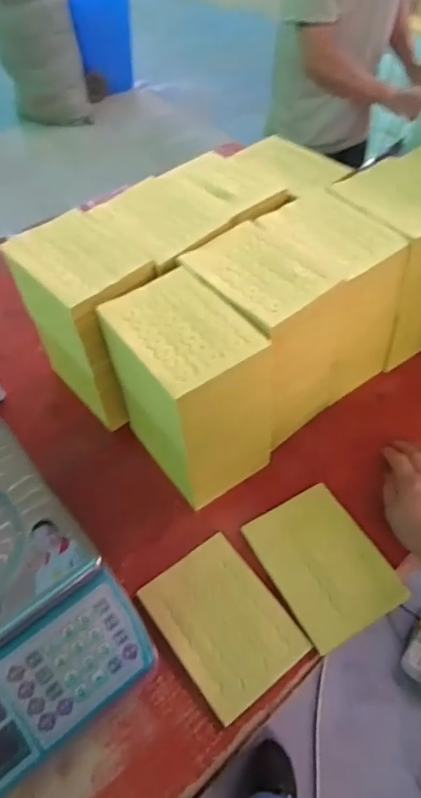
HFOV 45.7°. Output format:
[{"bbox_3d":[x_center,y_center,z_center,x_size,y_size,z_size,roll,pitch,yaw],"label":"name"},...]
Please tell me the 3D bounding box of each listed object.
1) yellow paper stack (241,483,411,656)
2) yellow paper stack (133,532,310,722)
[{"bbox_3d":[0.131,0.185,0.578,0.122,0.013,0.159,-24,57,-18],"label":"yellow paper stack"},{"bbox_3d":[0.013,0.237,0.537,0.117,0.005,0.157,-30,59,-22],"label":"yellow paper stack"}]

